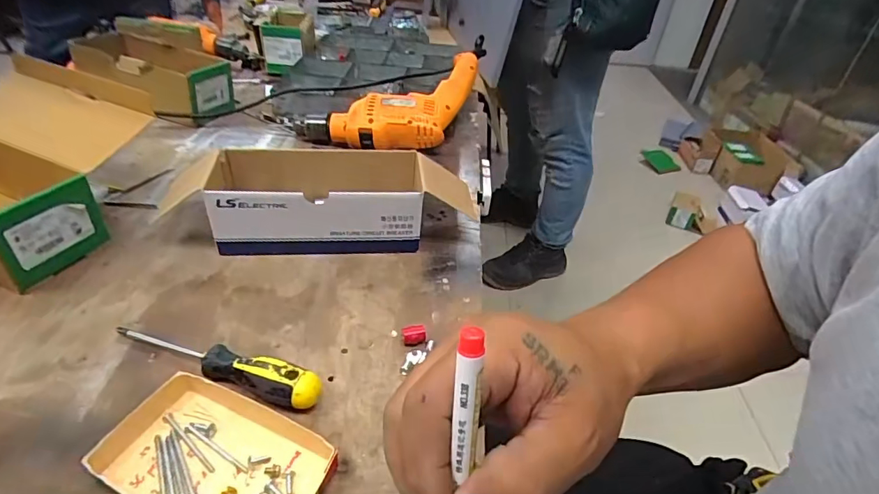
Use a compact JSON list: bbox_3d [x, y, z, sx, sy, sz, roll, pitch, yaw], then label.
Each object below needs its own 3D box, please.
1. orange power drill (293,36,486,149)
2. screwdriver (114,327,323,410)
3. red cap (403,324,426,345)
[{"bbox_3d":[-0.043,-0.221,0.760,0.354,0.076,0.160,-25,44,-12],"label":"orange power drill"},{"bbox_3d":[-0.187,0.092,0.398,0.197,0.032,0.026,17,38,15],"label":"screwdriver"},{"bbox_3d":[-0.023,0.082,0.444,0.022,0.013,0.015,0,37,-7],"label":"red cap"}]

